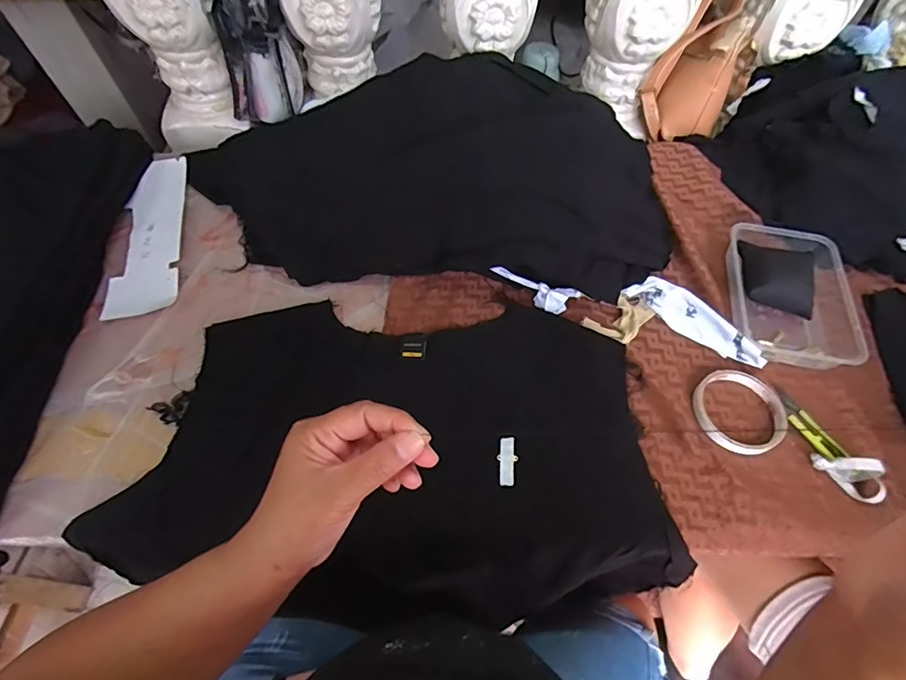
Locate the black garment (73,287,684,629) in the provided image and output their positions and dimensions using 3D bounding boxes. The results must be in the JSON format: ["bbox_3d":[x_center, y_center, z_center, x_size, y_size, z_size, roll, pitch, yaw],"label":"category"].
[{"bbox_3d":[-0.056,0.106,0.469,0.480,0.067,0.287,0,59,-2],"label":"black garment"}]

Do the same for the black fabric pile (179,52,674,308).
[{"bbox_3d":[-0.034,-0.208,0.567,0.566,0.134,0.274,5,58,1],"label":"black fabric pile"}]

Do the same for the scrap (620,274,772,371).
[{"bbox_3d":[0.262,-0.026,0.525,0.148,0.026,0.039,34,63,17],"label":"scrap"}]

